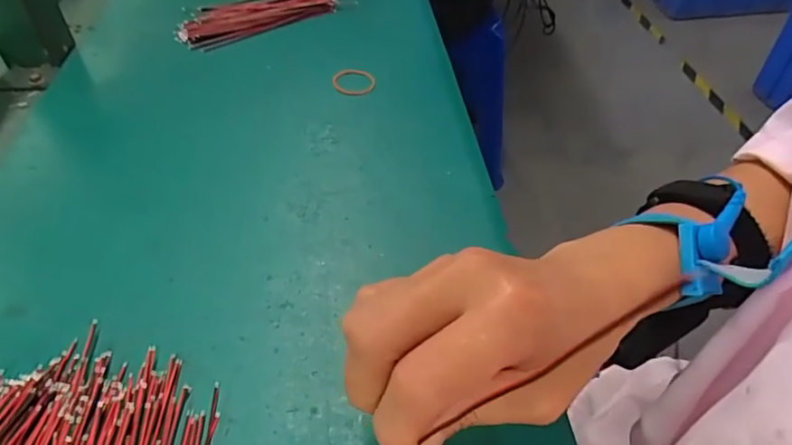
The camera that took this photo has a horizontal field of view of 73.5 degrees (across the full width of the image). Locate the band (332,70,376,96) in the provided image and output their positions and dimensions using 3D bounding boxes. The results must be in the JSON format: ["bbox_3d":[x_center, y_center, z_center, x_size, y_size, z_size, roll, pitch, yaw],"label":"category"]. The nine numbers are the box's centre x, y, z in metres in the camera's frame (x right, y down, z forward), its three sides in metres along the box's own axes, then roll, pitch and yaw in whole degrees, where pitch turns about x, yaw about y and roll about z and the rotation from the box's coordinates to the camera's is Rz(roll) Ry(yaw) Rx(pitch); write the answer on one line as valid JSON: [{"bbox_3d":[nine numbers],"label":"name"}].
[{"bbox_3d":[-0.033,-0.110,0.413,0.033,0.004,0.035,8,48,8],"label":"band"}]

